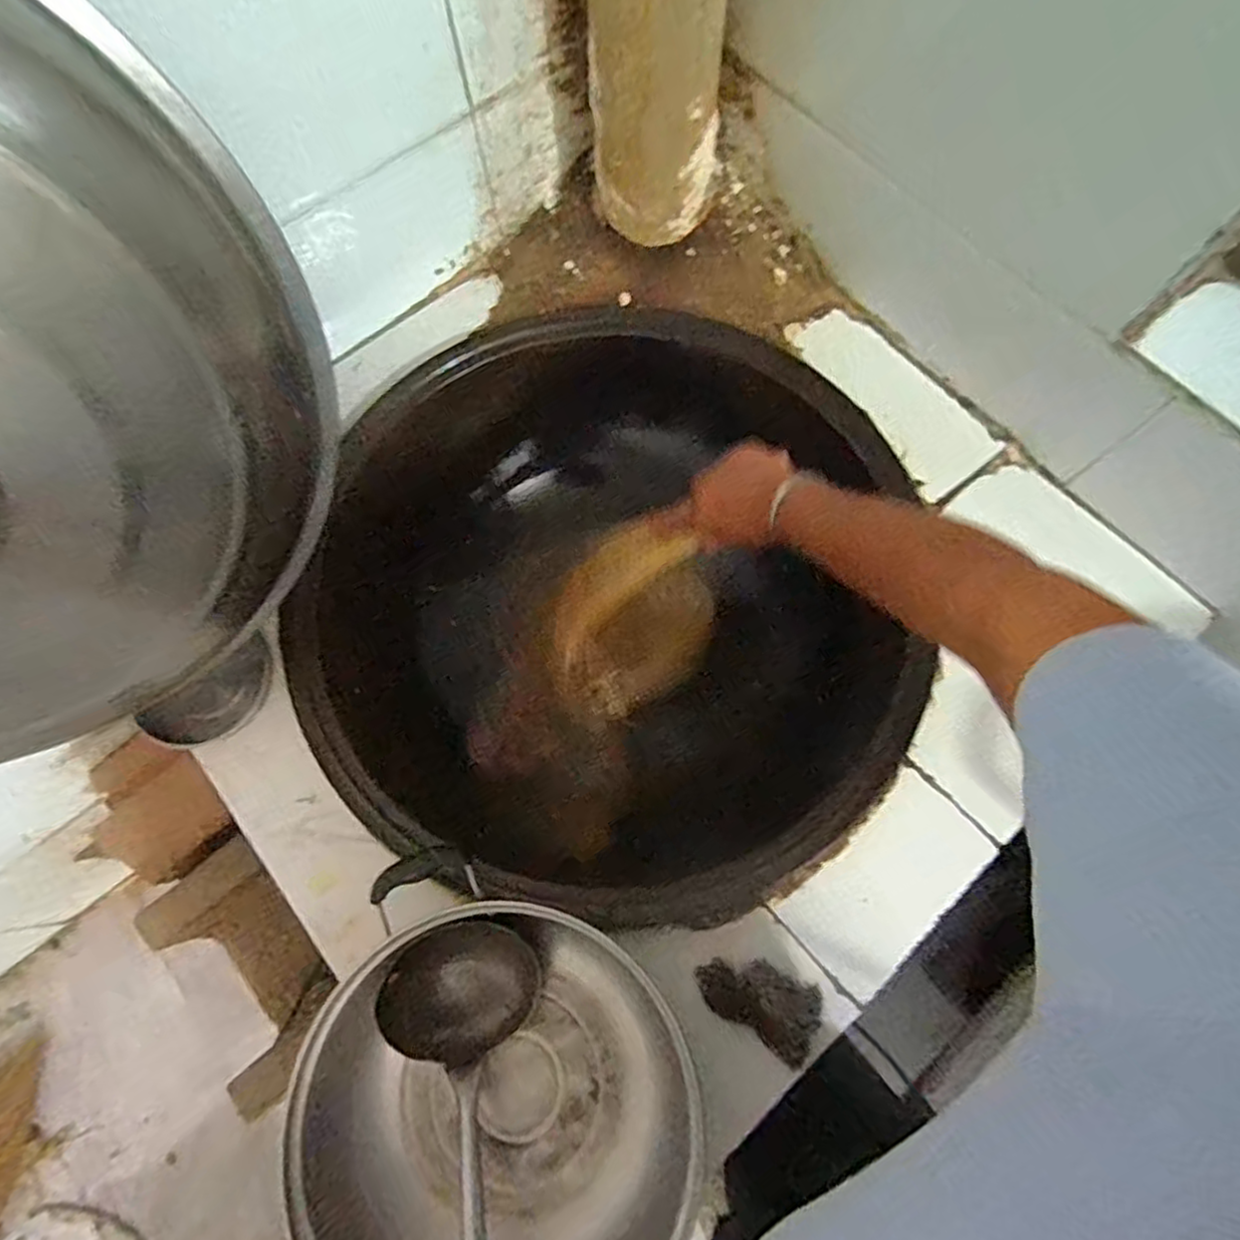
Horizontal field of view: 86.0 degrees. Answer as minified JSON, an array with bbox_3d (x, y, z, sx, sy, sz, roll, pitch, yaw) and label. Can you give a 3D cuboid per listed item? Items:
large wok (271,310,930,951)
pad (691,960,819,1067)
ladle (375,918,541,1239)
[{"bbox_3d":[-0.006,-0.026,0.677,0.542,0.148,0.558,0,73,1],"label":"large wok"},{"bbox_3d":[0.106,0.284,0.502,0.093,0.040,0.057,32,76,10],"label":"pad"},{"bbox_3d":[-0.072,0.423,0.382,0.112,0.076,0.467,-15,51,-3],"label":"ladle"}]

